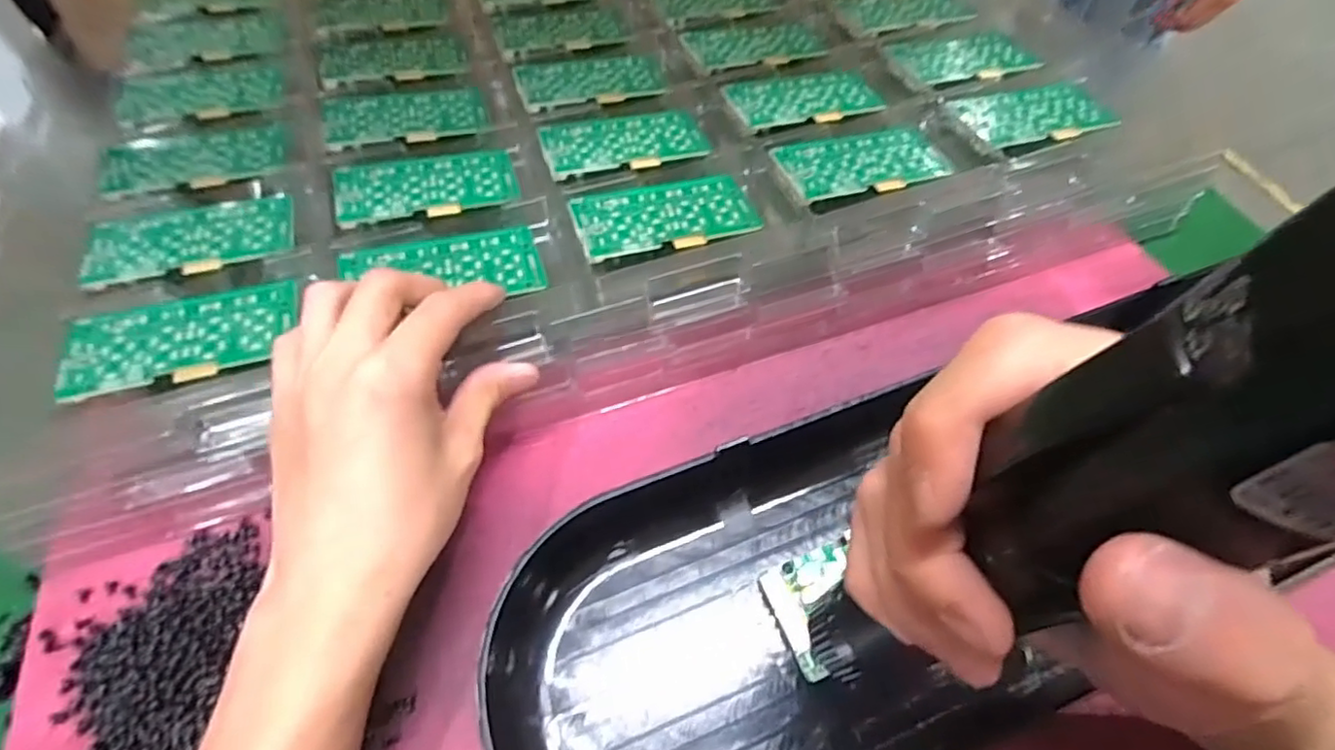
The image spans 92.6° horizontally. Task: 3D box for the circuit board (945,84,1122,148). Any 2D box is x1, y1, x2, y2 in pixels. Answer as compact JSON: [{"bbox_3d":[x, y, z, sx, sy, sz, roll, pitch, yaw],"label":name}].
[{"bbox_3d":[0.219,-0.157,0.379,0.090,0.006,0.045,-17,58,-12],"label":"circuit board"}]

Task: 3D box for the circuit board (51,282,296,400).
[{"bbox_3d":[-0.220,-0.017,0.290,0.089,0.010,0.047,-14,58,-10],"label":"circuit board"}]

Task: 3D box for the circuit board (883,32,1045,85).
[{"bbox_3d":[0.191,-0.211,0.420,0.093,0.008,0.050,-16,58,-11],"label":"circuit board"}]

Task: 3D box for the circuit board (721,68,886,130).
[{"bbox_3d":[0.085,-0.175,0.399,0.095,0.010,0.050,-20,59,-14],"label":"circuit board"}]

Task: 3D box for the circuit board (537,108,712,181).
[{"bbox_3d":[-0.025,-0.137,0.375,0.094,0.005,0.050,-16,58,-16],"label":"circuit board"}]

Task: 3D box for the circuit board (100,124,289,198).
[{"bbox_3d":[-0.269,-0.124,0.365,0.095,0.005,0.050,-15,58,-11],"label":"circuit board"}]

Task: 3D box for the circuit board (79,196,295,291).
[{"bbox_3d":[-0.243,-0.070,0.327,0.093,0.010,0.049,-14,58,-10],"label":"circuit board"}]

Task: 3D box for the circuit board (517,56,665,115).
[{"bbox_3d":[-0.047,-0.191,0.414,0.097,0.004,0.049,-11,57,-14],"label":"circuit board"}]

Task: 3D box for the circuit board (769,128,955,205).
[{"bbox_3d":[0.109,-0.120,0.358,0.094,0.010,0.047,-14,58,-10],"label":"circuit board"}]

